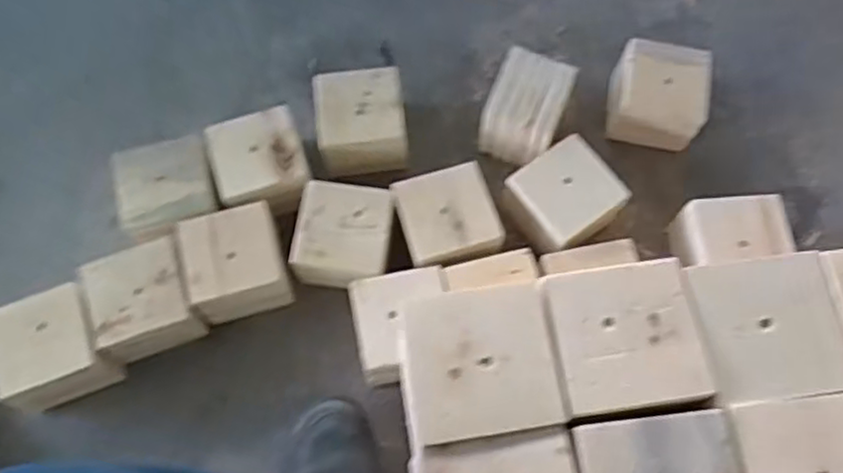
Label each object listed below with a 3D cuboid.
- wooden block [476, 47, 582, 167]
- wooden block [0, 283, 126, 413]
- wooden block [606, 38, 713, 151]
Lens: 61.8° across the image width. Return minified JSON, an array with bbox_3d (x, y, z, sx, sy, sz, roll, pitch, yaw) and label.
[{"bbox_3d":[0.120,-0.139,0.808,0.083,0.092,0.102,22,70,8],"label":"wooden block"},{"bbox_3d":[-0.375,0.121,0.727,0.098,0.093,0.102,-26,71,-10],"label":"wooden block"},{"bbox_3d":[0.275,-0.162,0.824,0.101,0.076,0.104,11,69,4],"label":"wooden block"}]

